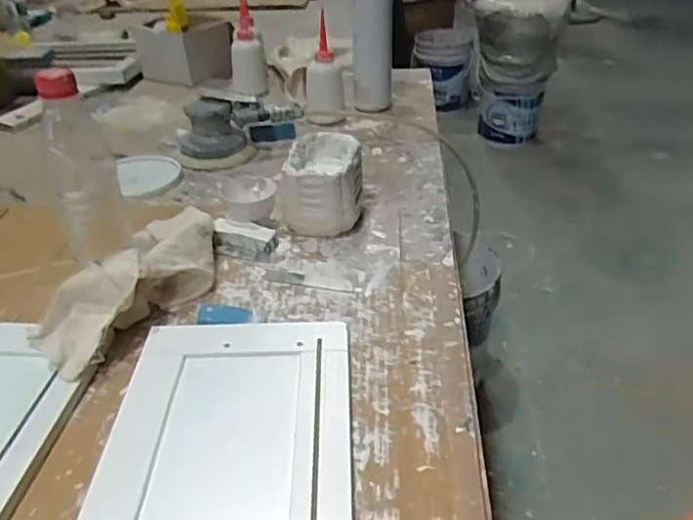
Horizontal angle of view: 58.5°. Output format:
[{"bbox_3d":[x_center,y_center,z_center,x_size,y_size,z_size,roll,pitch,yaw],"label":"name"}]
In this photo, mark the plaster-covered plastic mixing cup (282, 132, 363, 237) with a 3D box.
[{"bbox_3d":[-0.025,-0.084,0.712,0.084,0.086,0.116,2,34,5],"label":"plaster-covered plastic mixing cup"}]

